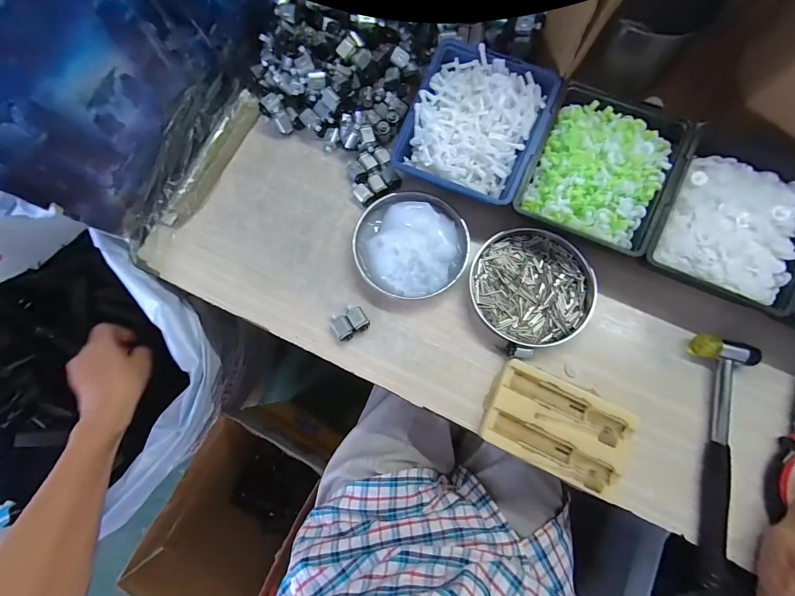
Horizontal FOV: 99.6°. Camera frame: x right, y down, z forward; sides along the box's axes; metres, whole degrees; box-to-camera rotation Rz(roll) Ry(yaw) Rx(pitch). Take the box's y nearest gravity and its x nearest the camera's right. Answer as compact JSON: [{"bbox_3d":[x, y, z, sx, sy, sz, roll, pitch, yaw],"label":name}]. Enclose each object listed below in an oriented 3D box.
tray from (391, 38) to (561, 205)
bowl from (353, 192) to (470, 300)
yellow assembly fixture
[{"bbox_3d":[0.087,-0.196,0.391,0.142,0.061,0.156,24,78,6],"label":"tray"},{"bbox_3d":[0.016,-0.062,0.392,0.128,0.033,0.125,0,77,0],"label":"bowl"},{"bbox_3d":[0.169,0.134,0.350,0.144,0.020,0.089,24,78,6],"label":"yellow assembly fixture"}]

